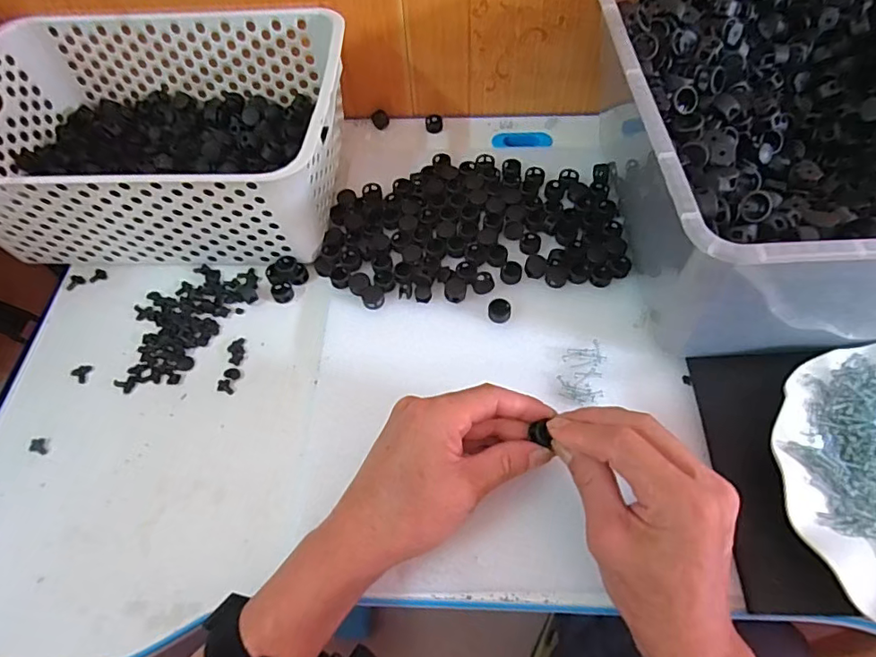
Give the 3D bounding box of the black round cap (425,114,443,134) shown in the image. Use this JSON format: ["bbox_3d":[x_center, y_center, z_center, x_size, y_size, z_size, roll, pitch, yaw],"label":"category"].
[{"bbox_3d":[-0.004,-0.204,0.545,0.017,0.012,0.017,-2,60,3],"label":"black round cap"}]

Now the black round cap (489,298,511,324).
[{"bbox_3d":[0.047,-0.013,0.413,0.016,0.007,0.018,11,61,10],"label":"black round cap"}]

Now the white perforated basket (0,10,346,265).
[{"bbox_3d":[-0.229,-0.159,0.464,0.303,0.109,0.200,0,60,3],"label":"white perforated basket"}]

